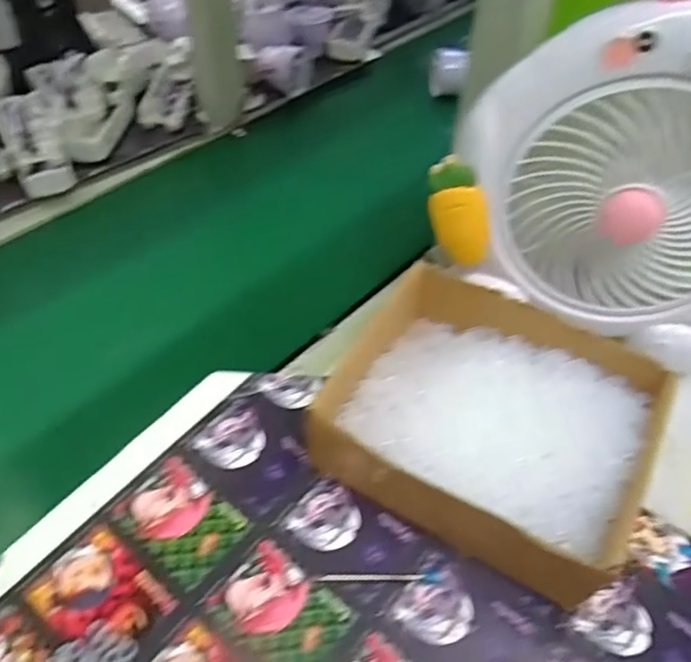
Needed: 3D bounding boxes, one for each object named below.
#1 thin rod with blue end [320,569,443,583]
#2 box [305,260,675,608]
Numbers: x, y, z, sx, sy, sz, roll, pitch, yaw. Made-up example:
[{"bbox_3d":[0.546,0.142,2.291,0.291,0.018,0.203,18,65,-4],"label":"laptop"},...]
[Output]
[{"bbox_3d":[0.023,0.161,0.403,0.082,0.004,0.008,3,48,-2],"label":"thin rod with blue end"},{"bbox_3d":[0.097,0.066,0.444,0.222,0.075,0.186,26,52,15],"label":"box"}]

